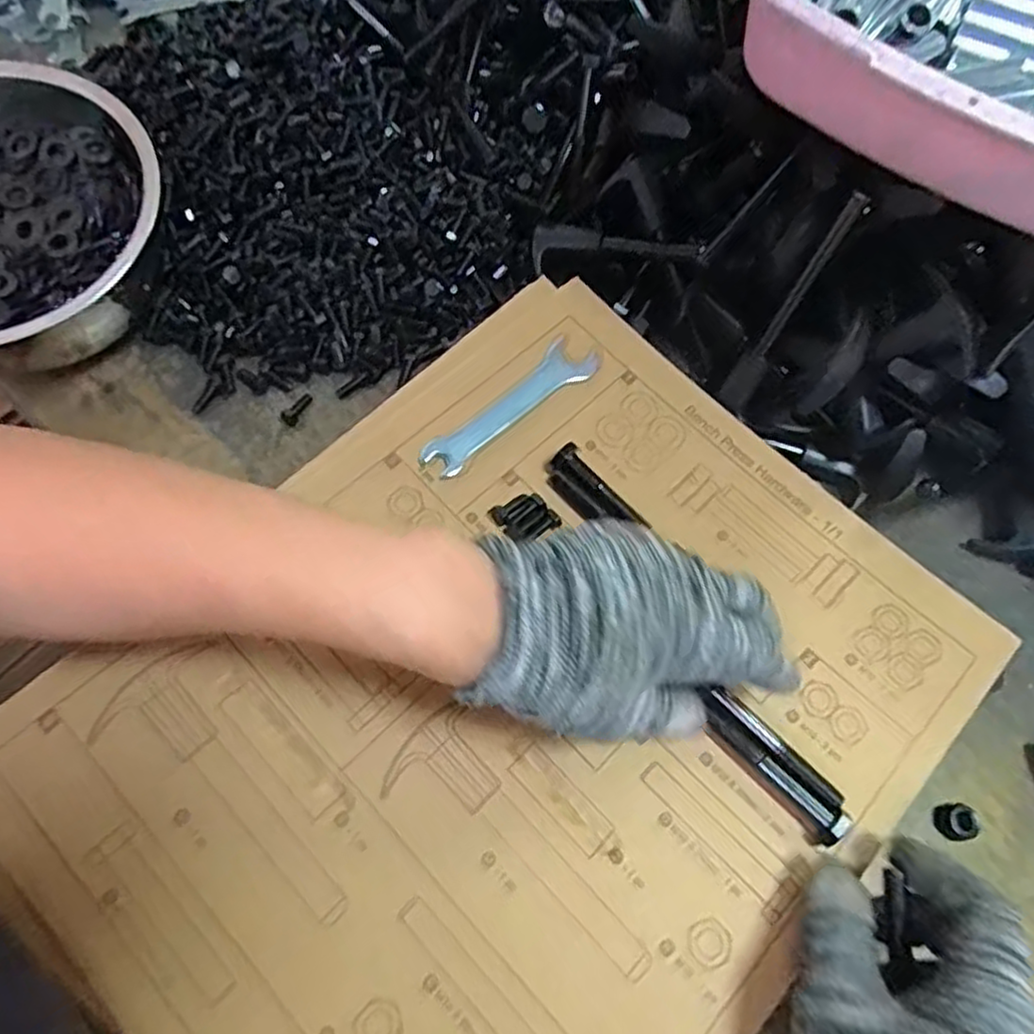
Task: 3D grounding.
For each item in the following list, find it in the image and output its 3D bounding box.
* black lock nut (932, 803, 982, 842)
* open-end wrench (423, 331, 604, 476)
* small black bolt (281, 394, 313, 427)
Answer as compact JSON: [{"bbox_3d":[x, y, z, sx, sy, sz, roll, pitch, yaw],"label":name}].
[{"bbox_3d":[0.207,0.142,0.334,0.019,0.009,0.016,-4,64,-5],"label":"black lock nut"},{"bbox_3d":[0.000,-0.060,0.378,0.027,0.010,0.115,41,69,16],"label":"open-end wrench"},{"bbox_3d":[-0.122,-0.060,0.399,0.008,0.006,0.021,37,67,14],"label":"small black bolt"}]

